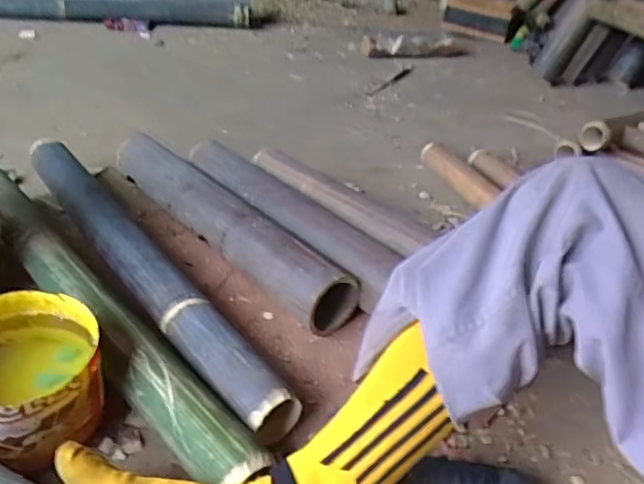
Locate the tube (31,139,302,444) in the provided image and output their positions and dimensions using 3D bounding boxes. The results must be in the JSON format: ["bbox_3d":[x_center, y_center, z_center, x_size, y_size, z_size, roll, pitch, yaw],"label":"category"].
[{"bbox_3d":[-0.247,0.024,0.765,0.075,0.067,0.655,-21,42,-34],"label":"tube"}]

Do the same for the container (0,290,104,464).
[{"bbox_3d":[-0.294,0.136,0.565,0.156,0.096,0.152,31,41,32],"label":"container"}]

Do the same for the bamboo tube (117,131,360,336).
[{"bbox_3d":[-0.146,-0.029,0.828,0.082,0.085,0.488,-24,44,-37],"label":"bamboo tube"}]

